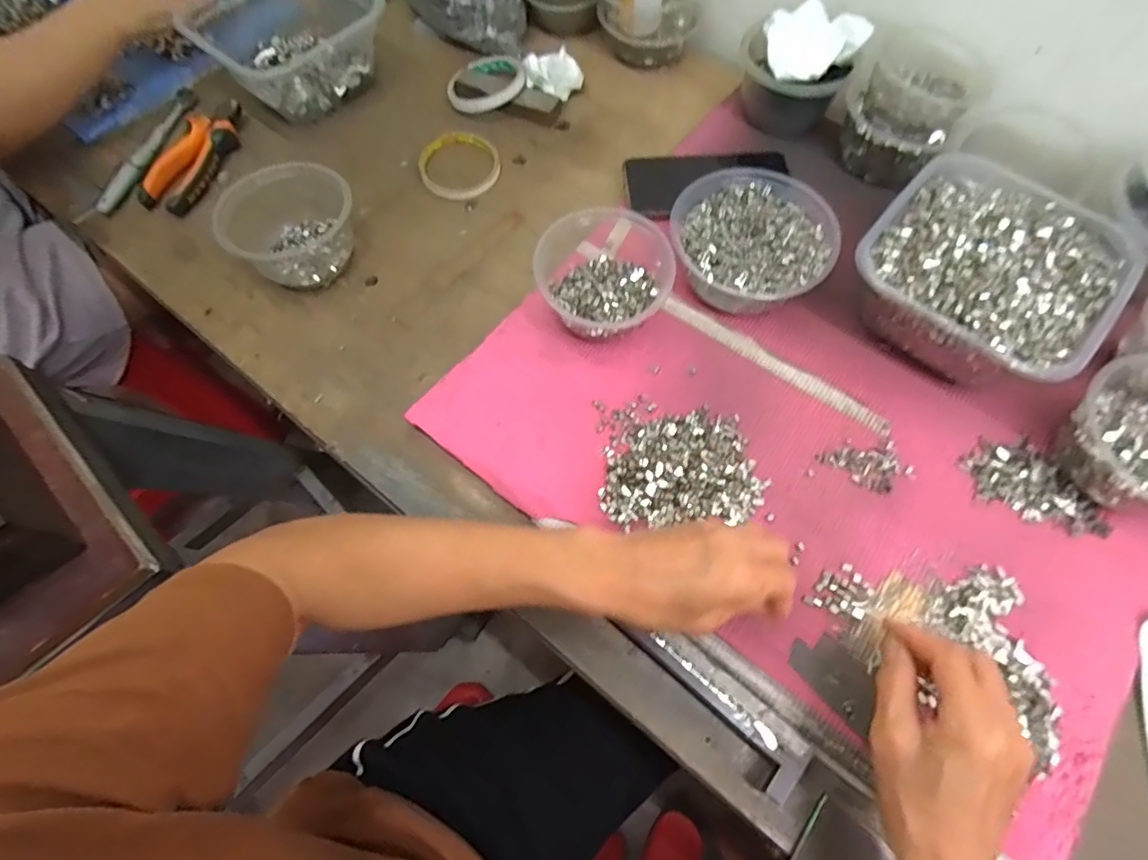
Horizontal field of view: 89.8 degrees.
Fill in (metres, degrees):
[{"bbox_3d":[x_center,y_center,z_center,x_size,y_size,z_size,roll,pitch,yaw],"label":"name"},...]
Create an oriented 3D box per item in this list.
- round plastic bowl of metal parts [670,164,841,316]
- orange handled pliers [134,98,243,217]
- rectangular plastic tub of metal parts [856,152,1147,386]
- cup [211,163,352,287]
[{"bbox_3d":[0.149,-0.160,0.502,0.127,0.057,0.130,-1,66,1],"label":"round plastic bowl of metal parts"},{"bbox_3d":[-0.391,-0.287,0.597,0.058,0.024,0.152,21,68,10],"label":"orange handled pliers"},{"bbox_3d":[0.327,-0.126,0.465,0.172,0.070,0.181,37,72,16],"label":"rectangular plastic tub of metal parts"},{"bbox_3d":[-0.259,-0.189,0.529,0.113,0.070,0.104,-1,66,1],"label":"cup"}]

